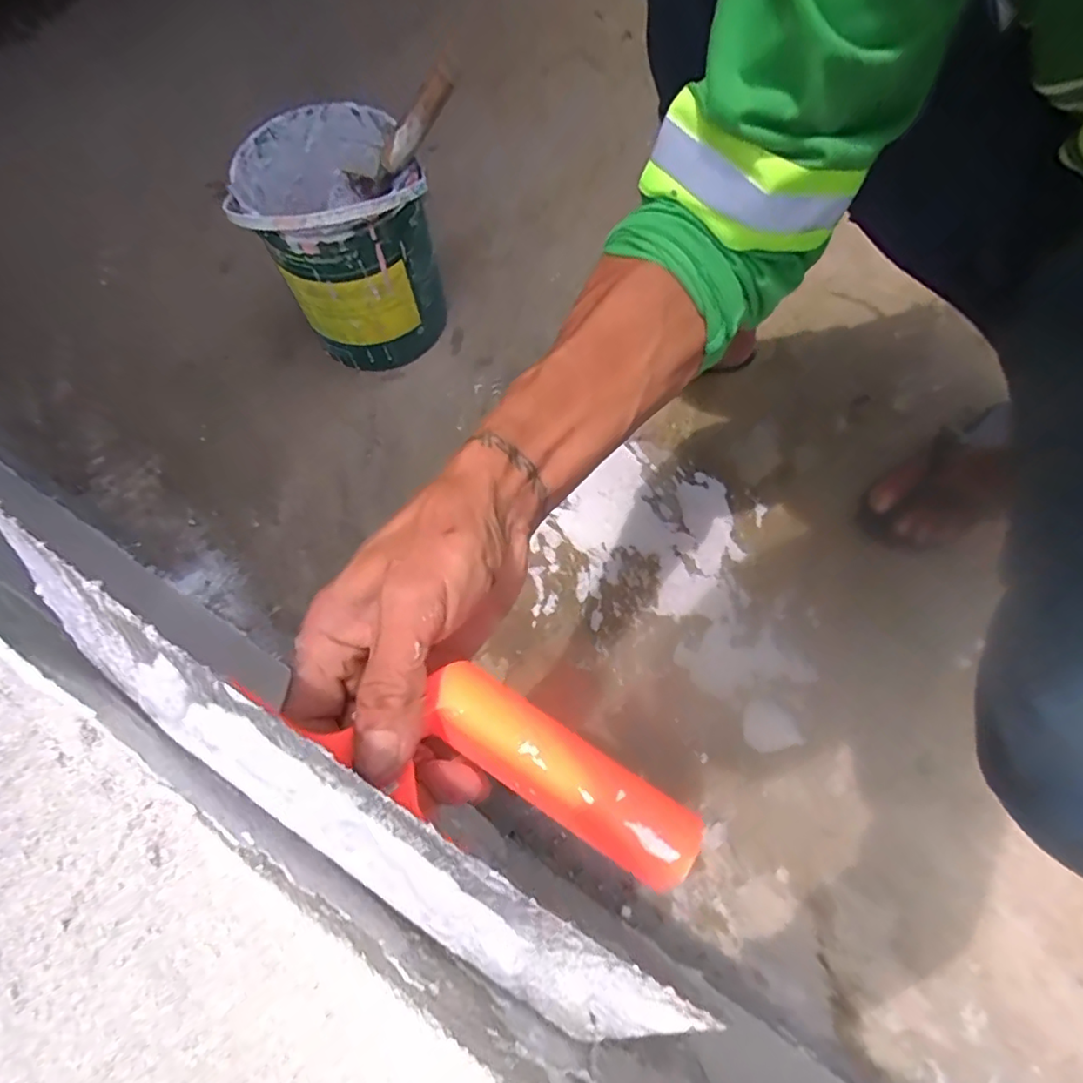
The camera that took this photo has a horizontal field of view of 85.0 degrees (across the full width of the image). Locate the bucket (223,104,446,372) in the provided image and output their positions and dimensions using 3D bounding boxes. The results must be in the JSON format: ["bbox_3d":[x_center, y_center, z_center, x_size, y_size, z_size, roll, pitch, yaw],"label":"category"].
[{"bbox_3d":[-0.212,-0.317,0.648,0.174,0.217,0.181,0,68,0],"label":"bucket"}]

